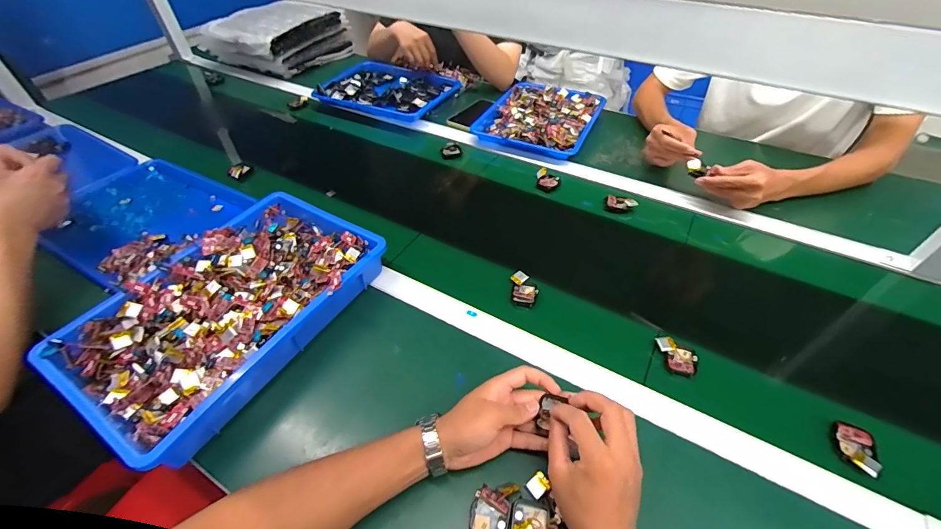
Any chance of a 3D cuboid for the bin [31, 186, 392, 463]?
[{"bbox_3d":[-0.336,0.051,0.563,0.272,0.077,0.391,24,52,22],"label":"bin"}]

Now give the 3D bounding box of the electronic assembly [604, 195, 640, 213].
[{"bbox_3d":[0.283,-0.114,0.746,0.057,0.018,0.033,9,48,10],"label":"electronic assembly"}]

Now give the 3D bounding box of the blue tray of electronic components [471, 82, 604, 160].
[{"bbox_3d":[0.168,-0.359,0.954,0.253,0.037,0.302,19,50,18],"label":"blue tray of electronic components"}]

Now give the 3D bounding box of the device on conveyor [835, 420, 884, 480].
[{"bbox_3d":[0.429,0.203,0.438,0.035,0.013,0.058,21,51,20],"label":"device on conveyor"}]

